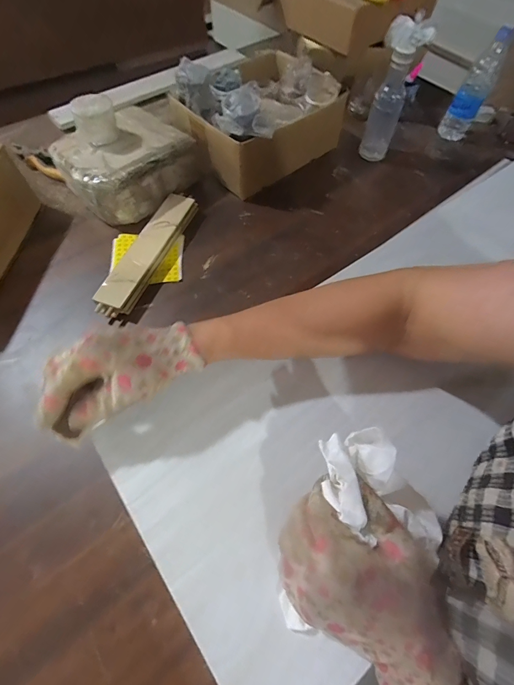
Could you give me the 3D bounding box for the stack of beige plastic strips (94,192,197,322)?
[{"bbox_3d":[-0.198,-0.172,0.620,0.067,0.033,0.299,16,58,6],"label":"stack of beige plastic strips"}]

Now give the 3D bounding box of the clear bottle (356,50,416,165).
[{"bbox_3d":[0.285,-0.516,0.722,0.067,0.206,0.061,21,59,9],"label":"clear bottle"}]

